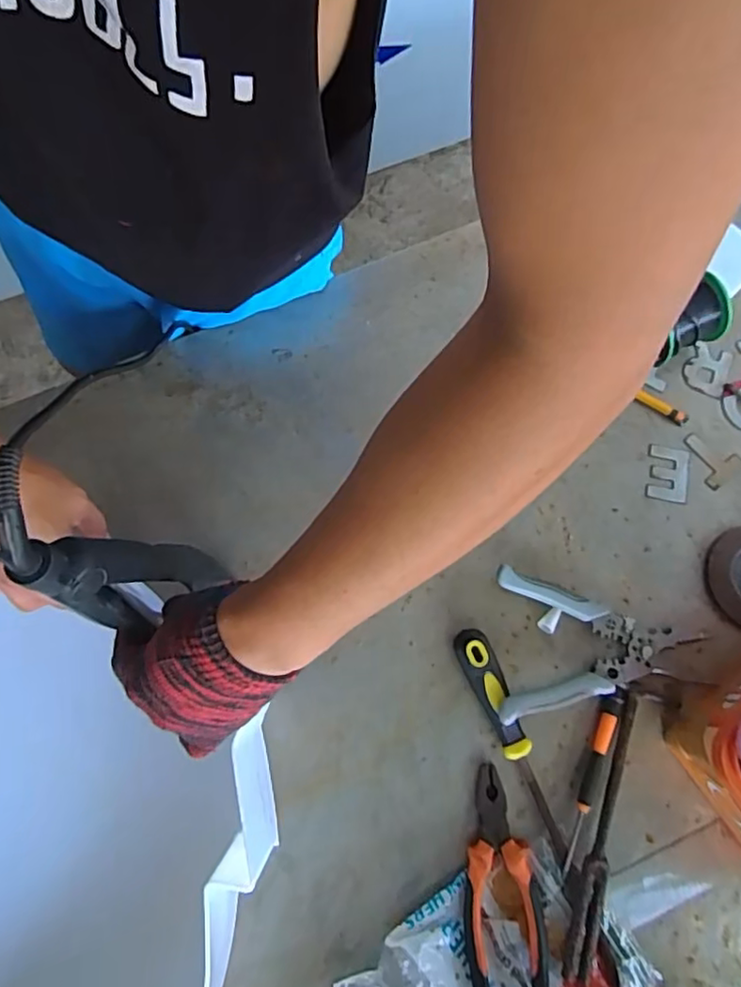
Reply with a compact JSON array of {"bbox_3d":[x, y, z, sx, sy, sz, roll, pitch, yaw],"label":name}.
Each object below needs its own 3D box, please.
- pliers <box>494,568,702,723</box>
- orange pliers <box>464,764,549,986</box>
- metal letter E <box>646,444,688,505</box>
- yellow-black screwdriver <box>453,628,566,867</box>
[{"bbox_3d":[0.196,0.131,0.520,0.171,0.031,0.121,3,75,0],"label":"pliers"},{"bbox_3d":[0.099,0.300,0.472,0.059,0.015,0.154,-5,75,-2],"label":"orange pliers"},{"bbox_3d":[0.281,-0.019,0.574,0.037,0.004,0.053,10,75,2],"label":"metal letter E"},{"bbox_3d":[0.120,0.202,0.503,0.027,0.027,0.186,-24,77,-7],"label":"yellow-black screwdriver"}]

